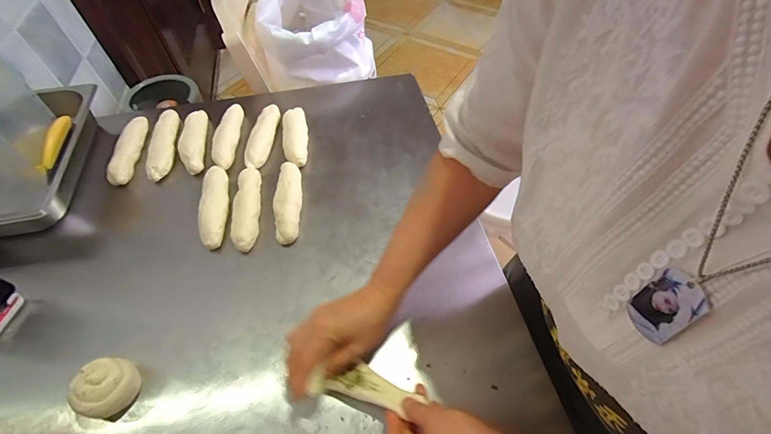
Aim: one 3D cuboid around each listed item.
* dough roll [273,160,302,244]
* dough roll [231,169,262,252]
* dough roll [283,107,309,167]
[{"bbox_3d":[-0.155,-0.028,0.588,0.041,0.033,0.151,-2,54,1],"label":"dough roll"},{"bbox_3d":[-0.220,-0.016,0.586,0.042,0.034,0.159,-6,54,-3],"label":"dough roll"},{"bbox_3d":[-0.164,-0.151,0.669,0.040,0.025,0.144,-8,54,-4],"label":"dough roll"}]

